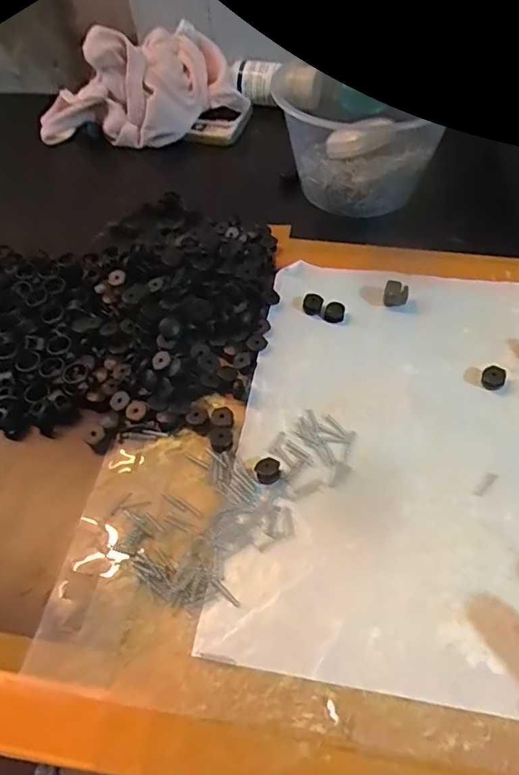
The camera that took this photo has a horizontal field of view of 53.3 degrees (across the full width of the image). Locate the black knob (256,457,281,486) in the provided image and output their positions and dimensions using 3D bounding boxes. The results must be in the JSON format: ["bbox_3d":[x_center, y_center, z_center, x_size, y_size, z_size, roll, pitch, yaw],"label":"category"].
[{"bbox_3d":[0.005,0.047,0.288,0.013,0.008,0.014,-2,52,3],"label":"black knob"}]

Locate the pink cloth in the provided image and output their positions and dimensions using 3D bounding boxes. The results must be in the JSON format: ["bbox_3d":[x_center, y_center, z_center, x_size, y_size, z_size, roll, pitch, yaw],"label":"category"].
[{"bbox_3d":[-0.122,-0.291,0.503,0.206,0.081,0.087,-11,52,-4],"label":"pink cloth"}]

